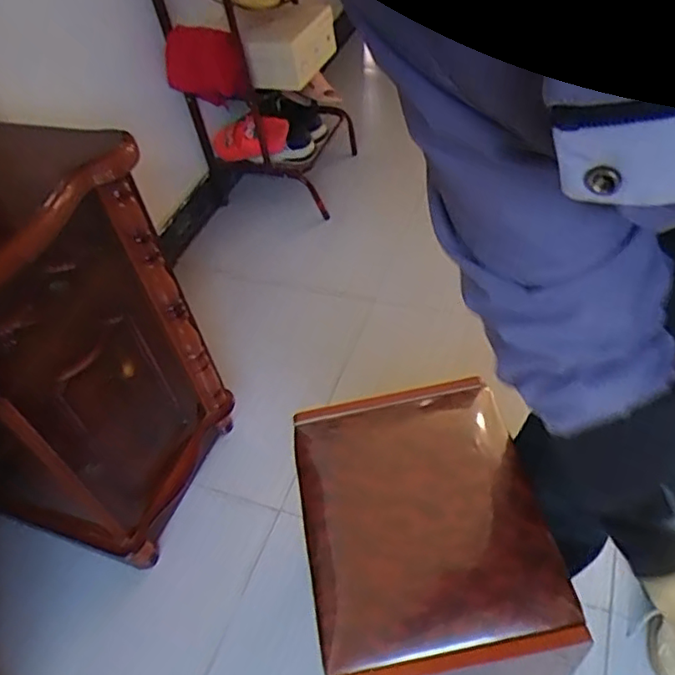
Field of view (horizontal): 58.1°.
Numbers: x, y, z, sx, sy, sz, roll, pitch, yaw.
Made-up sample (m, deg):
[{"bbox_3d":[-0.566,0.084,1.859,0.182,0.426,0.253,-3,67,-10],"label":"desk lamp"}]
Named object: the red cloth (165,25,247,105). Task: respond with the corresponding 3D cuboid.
[{"bbox_3d":[-0.333,-0.672,1.511,0.173,0.172,0.101,18,51,22],"label":"red cloth"}]

